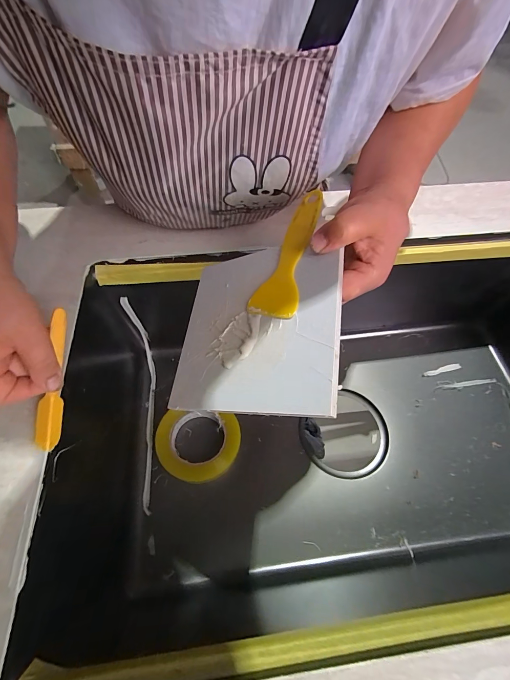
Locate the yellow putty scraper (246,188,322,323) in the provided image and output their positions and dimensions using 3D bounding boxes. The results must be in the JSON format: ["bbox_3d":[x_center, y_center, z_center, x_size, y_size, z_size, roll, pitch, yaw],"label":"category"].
[{"bbox_3d":[0.028,-0.076,0.263,0.045,0.004,0.121,7,74,33],"label":"yellow putty scraper"}]

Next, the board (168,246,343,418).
[{"bbox_3d":[-0.003,-0.014,0.258,0.151,0.004,0.147,-6,63,33],"label":"board"}]

